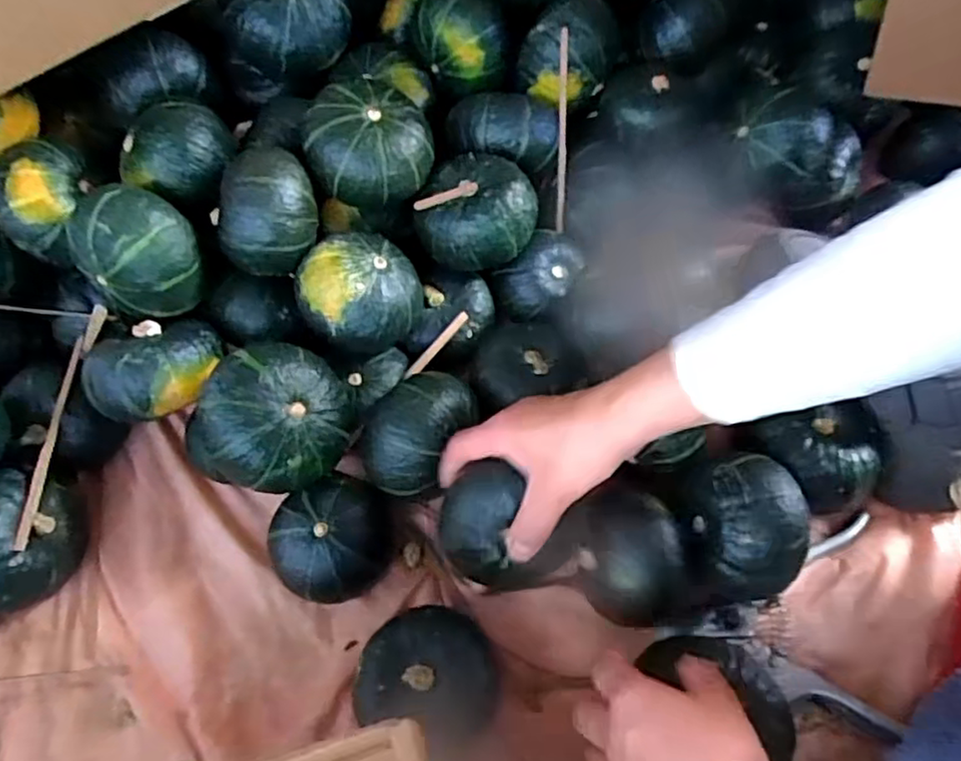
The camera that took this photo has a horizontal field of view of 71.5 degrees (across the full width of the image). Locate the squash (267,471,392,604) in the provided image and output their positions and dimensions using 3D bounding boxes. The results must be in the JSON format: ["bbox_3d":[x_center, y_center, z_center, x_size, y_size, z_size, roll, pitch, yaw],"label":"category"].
[{"bbox_3d":[-0.107,0.112,0.477,0.079,0.059,0.084,-6,62,-3],"label":"squash"}]

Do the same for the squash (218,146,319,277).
[{"bbox_3d":[-0.155,-0.127,0.488,0.067,0.057,0.082,6,62,3],"label":"squash"}]

